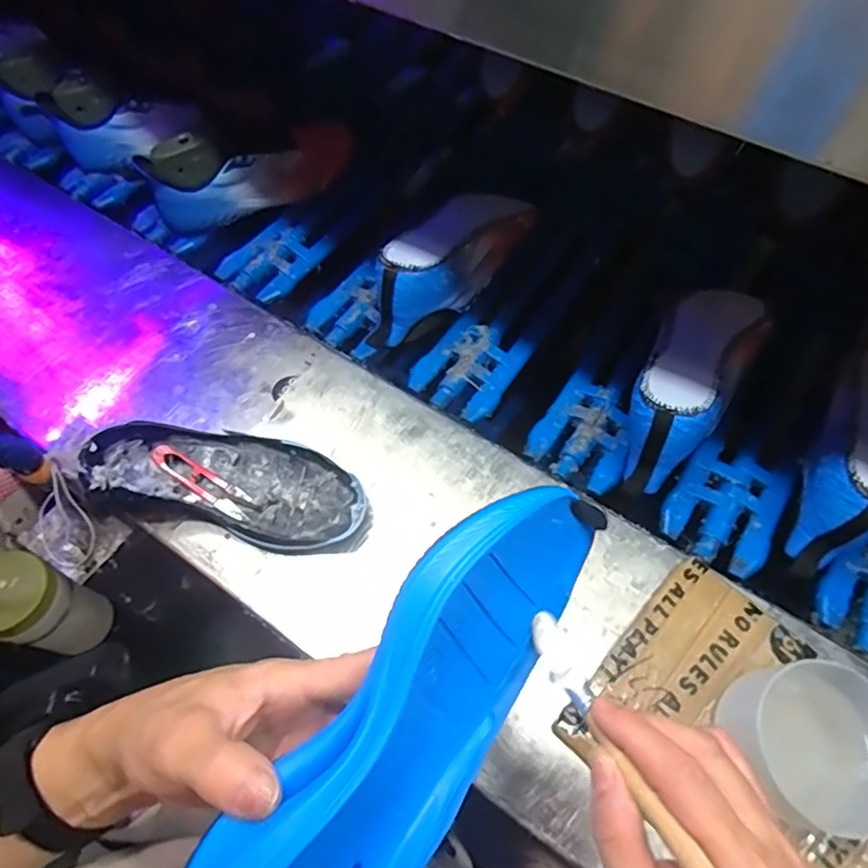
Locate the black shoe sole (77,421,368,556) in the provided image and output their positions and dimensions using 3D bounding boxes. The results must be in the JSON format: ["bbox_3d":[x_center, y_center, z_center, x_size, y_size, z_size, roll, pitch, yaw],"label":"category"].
[{"bbox_3d":[-0.173,0.037,0.495,0.239,0.042,0.096,13,64,9],"label":"black shoe sole"}]

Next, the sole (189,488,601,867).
[{"bbox_3d":[-0.011,0.141,0.278,0.050,0.105,0.276,13,57,47],"label":"sole"}]

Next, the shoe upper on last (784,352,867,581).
[{"bbox_3d":[0.381,0.010,0.504,0.085,0.072,0.251,34,65,19],"label":"shoe upper on last"}]

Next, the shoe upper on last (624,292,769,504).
[{"bbox_3d":[0.238,-0.052,0.547,0.085,0.107,0.246,33,69,17],"label":"shoe upper on last"}]

